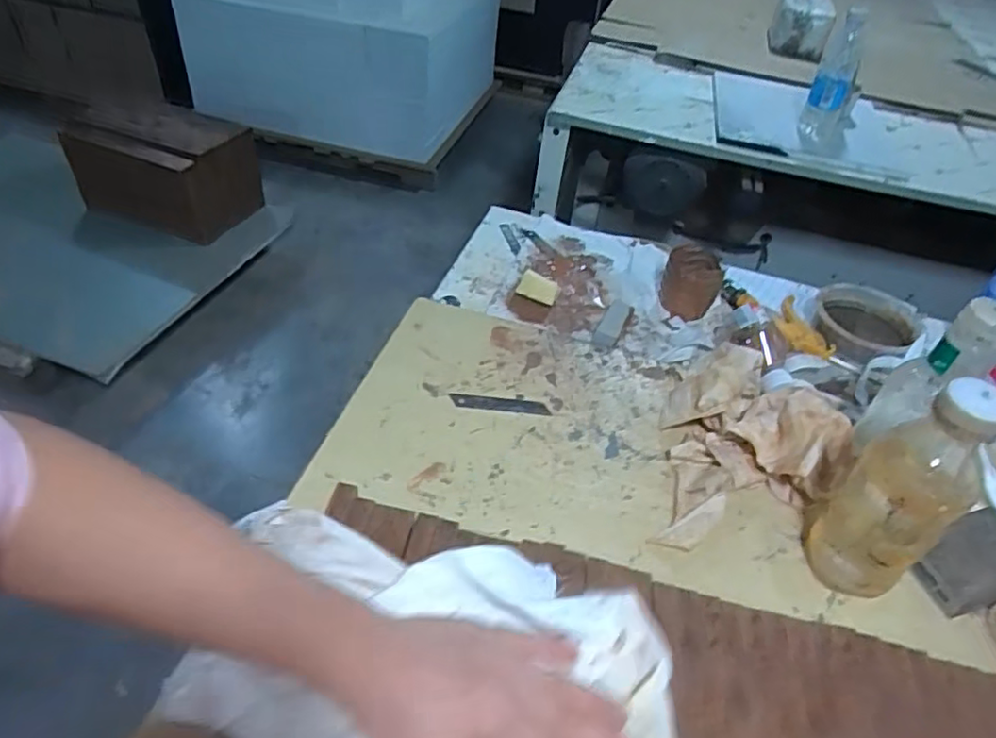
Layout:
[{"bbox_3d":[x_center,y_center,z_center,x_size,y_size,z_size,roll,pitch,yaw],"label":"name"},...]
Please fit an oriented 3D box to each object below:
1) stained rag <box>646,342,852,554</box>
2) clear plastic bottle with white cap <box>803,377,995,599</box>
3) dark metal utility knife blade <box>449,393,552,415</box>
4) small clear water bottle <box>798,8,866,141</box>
[{"bbox_3d":[0.219,0.054,0.611,0.188,0.069,0.203,-11,47,-18],"label":"stained rag"},{"bbox_3d":[0.298,0.088,0.475,0.076,0.207,0.073,-32,56,-33],"label":"clear plastic bottle with white cap"},{"bbox_3d":[0.002,0.035,0.653,0.099,0.004,0.019,6,44,-1],"label":"dark metal utility knife blade"},{"bbox_3d":[0.610,-0.527,1.172,0.070,0.221,0.069,25,46,18],"label":"small clear water bottle"}]

